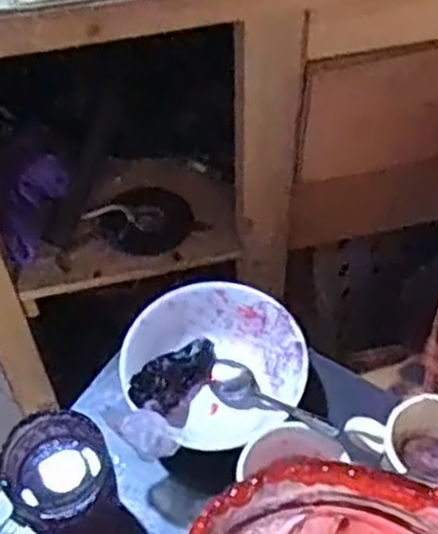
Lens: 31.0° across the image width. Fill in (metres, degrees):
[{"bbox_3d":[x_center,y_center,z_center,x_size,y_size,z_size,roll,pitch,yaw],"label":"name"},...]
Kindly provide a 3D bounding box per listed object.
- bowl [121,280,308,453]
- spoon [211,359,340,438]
[{"bbox_3d":[0.002,0.089,0.695,0.147,0.069,0.131,26,60,20],"label":"bowl"},{"bbox_3d":[0.043,0.110,0.652,0.134,0.022,0.034,19,54,39],"label":"spoon"}]

